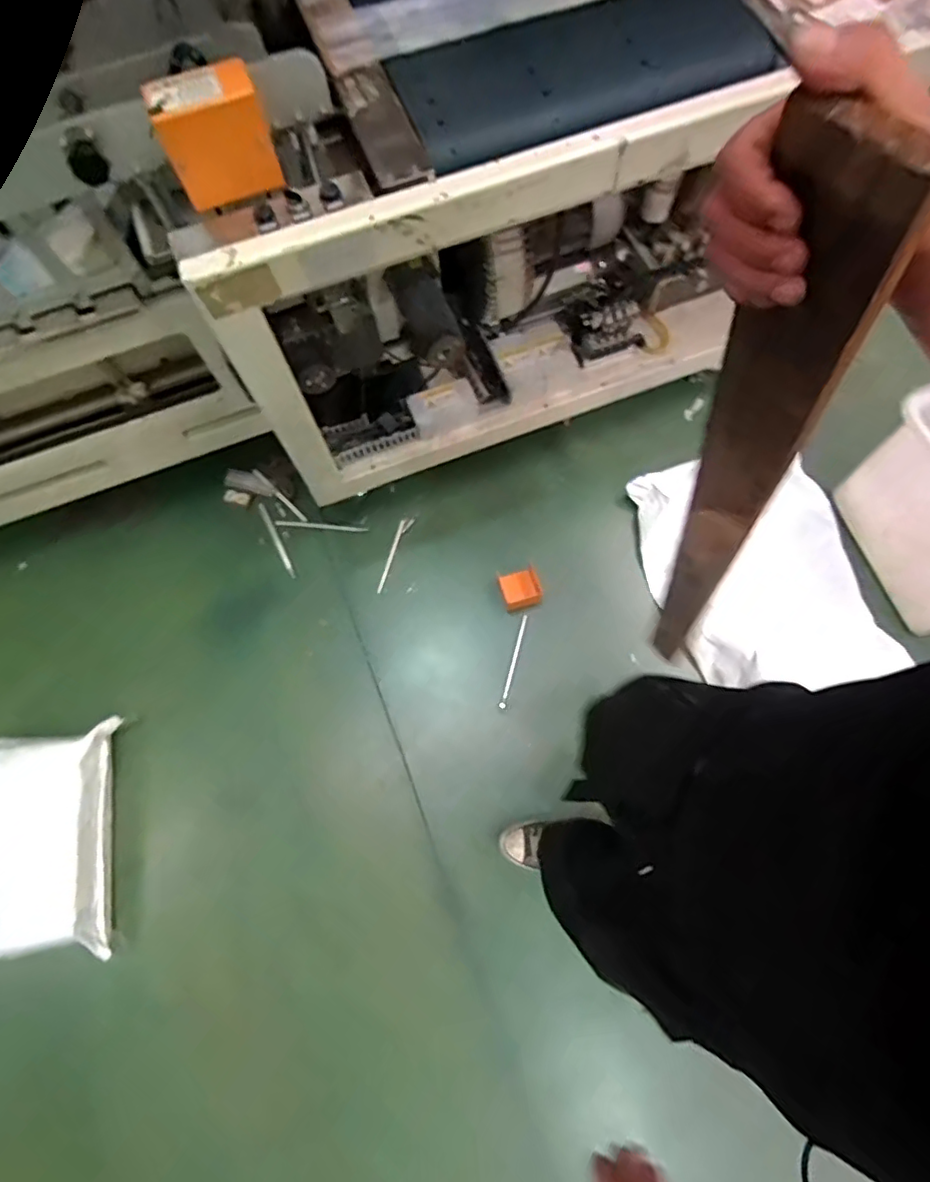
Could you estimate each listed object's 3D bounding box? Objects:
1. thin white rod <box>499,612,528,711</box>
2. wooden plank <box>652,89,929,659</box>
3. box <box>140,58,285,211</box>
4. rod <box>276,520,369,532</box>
[{"bbox_3d":[0.125,0.181,1.487,0.015,0.009,0.241,14,84,6],"label":"thin white rod"},{"bbox_3d":[0.273,-0.049,0.665,0.026,0.992,0.069,-27,69,5],"label":"wooden plank"},{"bbox_3d":[-0.328,-0.600,0.773,0.132,0.131,0.065,-19,74,-2],"label":"box"},{"bbox_3d":[-0.397,-0.181,1.605,0.255,0.014,0.018,6,75,5],"label":"rod"}]

